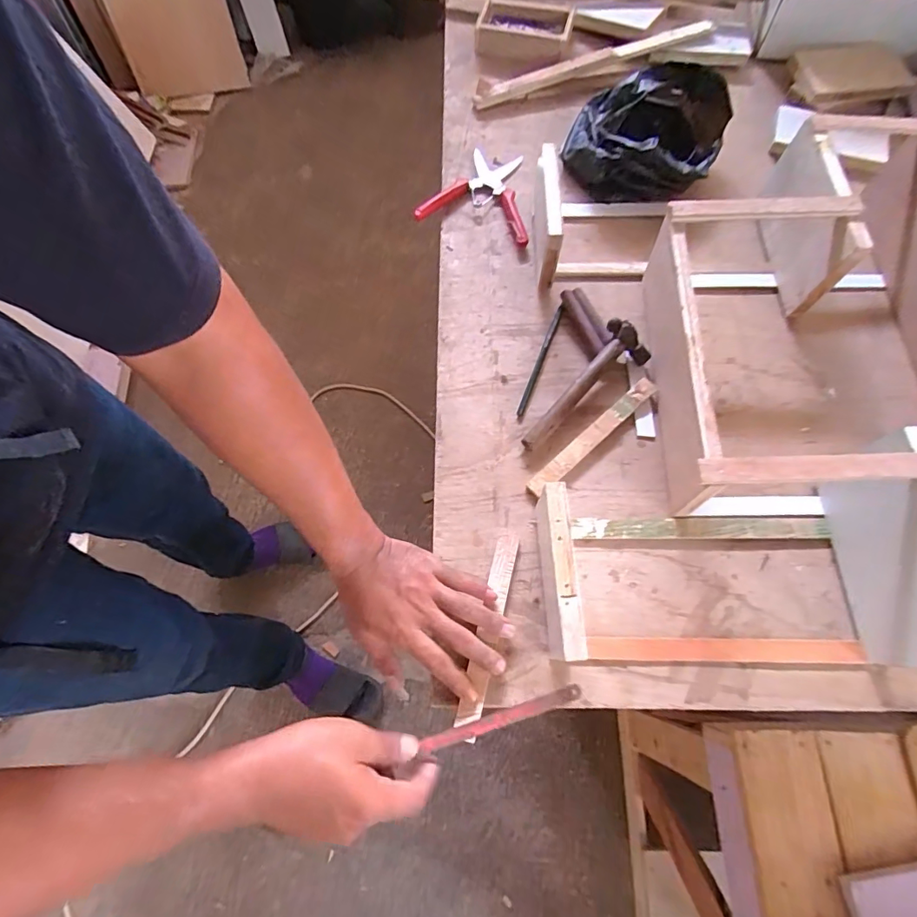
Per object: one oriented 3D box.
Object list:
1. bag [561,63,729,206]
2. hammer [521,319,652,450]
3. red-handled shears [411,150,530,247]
[{"bbox_3d":[0.249,-0.431,0.662,0.191,0.106,0.170,20,70,9],"label":"bag"},{"bbox_3d":[0.139,-0.079,0.543,0.048,0.044,0.172,39,74,15],"label":"hammer"},{"bbox_3d":[0.037,-0.375,0.675,0.152,0.027,0.167,15,69,7],"label":"red-handled shears"}]

